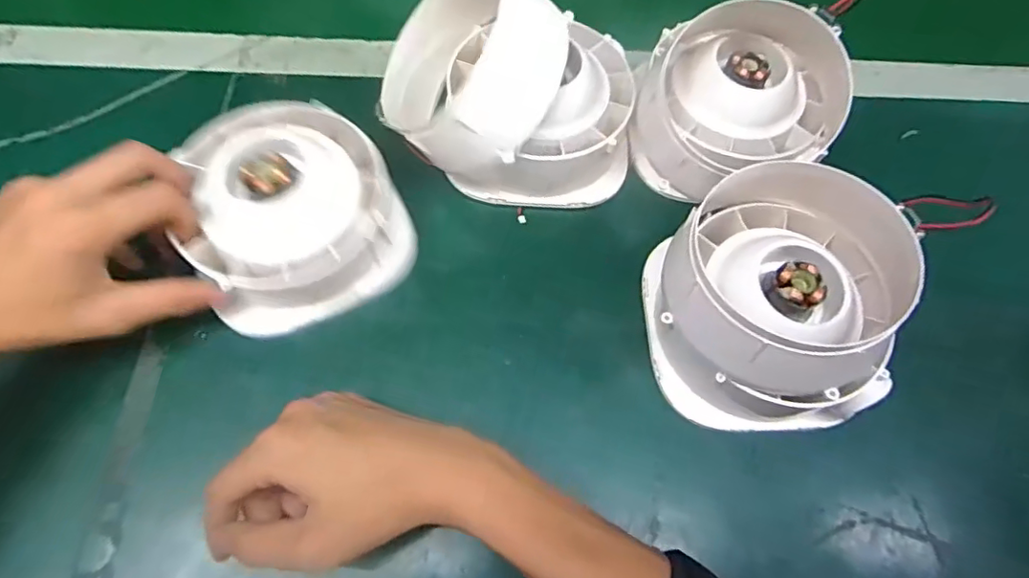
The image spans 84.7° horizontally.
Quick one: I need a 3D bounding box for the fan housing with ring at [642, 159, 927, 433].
[{"bbox_3d":[0.156,0.004,0.336,0.141,0.092,0.139,-4,67,-4],"label":"fan housing with ring"}]

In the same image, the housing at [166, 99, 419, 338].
[{"bbox_3d":[-0.138,-0.051,0.355,0.128,0.068,0.122,-23,69,-12],"label":"housing"}]

